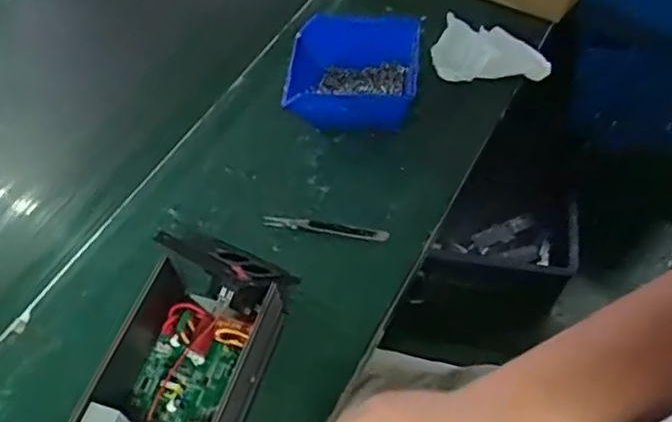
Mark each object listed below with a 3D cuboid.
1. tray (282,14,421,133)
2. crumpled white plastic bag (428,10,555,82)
[{"bbox_3d":[0.019,-0.145,0.661,0.125,0.070,0.129,1,53,7],"label":"tray"},{"bbox_3d":[0.167,-0.183,0.711,0.118,0.032,0.101,-5,53,3],"label":"crumpled white plastic bag"}]

